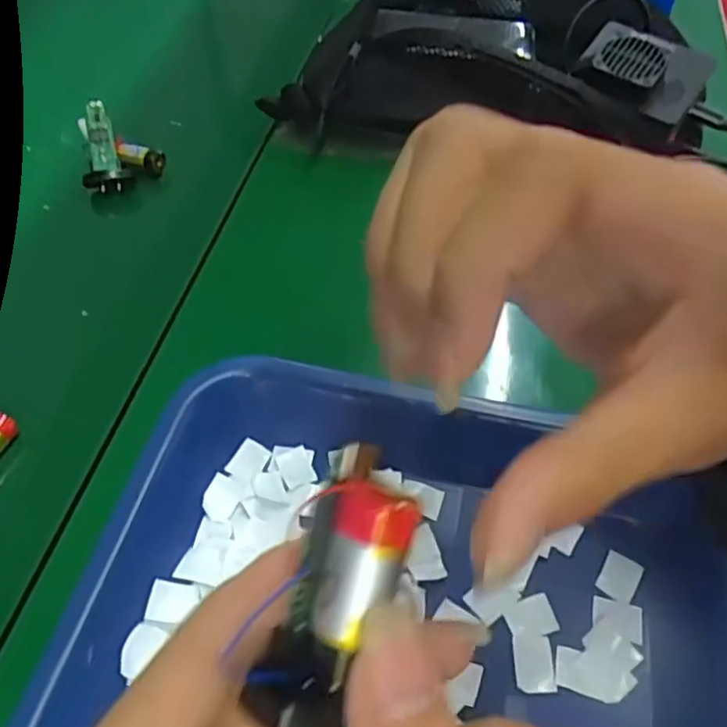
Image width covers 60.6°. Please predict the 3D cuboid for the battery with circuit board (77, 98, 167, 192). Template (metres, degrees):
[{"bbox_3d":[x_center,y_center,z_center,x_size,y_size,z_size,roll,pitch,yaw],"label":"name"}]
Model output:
[{"bbox_3d":[-0.163,-0.140,0.409,0.045,0.041,0.037,15,57,8],"label":"battery with circuit board"}]

